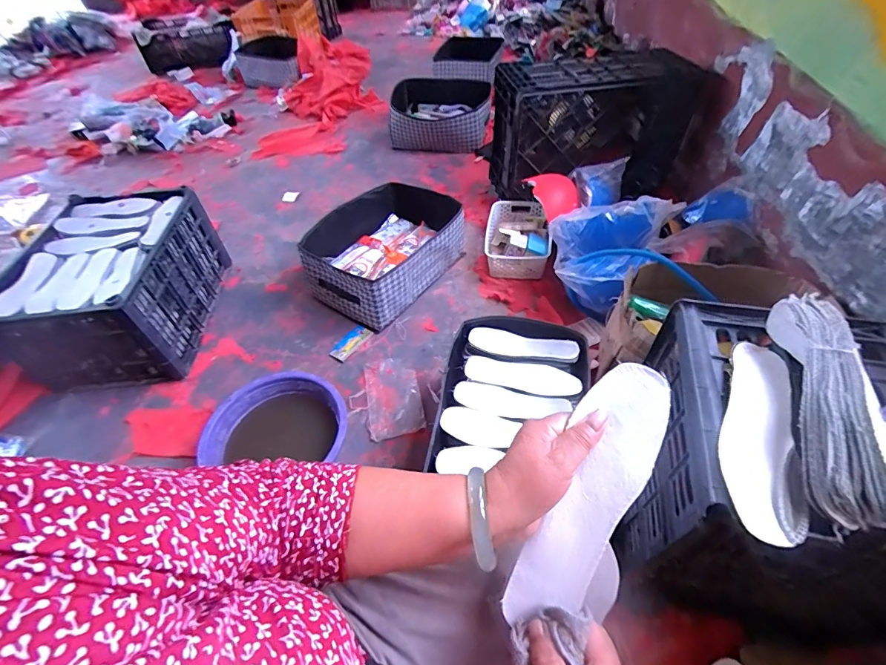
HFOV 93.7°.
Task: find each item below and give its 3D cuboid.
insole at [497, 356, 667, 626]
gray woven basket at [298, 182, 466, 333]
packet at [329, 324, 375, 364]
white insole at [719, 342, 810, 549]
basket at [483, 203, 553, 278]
[{"bbox_3d":[0.112,0.128,0.327,0.063,0.006,0.218,27,88,24],"label":"insole"},{"bbox_3d":[-0.161,-0.252,1.244,0.337,0.183,0.452,28,57,25],"label":"gray woven basket"},{"bbox_3d":[-0.248,0.029,1.125,0.056,0.016,0.121,30,58,26],"label":"packet"},{"bbox_3d":[0.311,0.091,0.409,0.064,0.016,0.223,15,52,17],"label":"white insole"},{"bbox_3d":[0.237,-0.301,1.324,0.196,0.106,0.297,5,50,9],"label":"basket"}]

